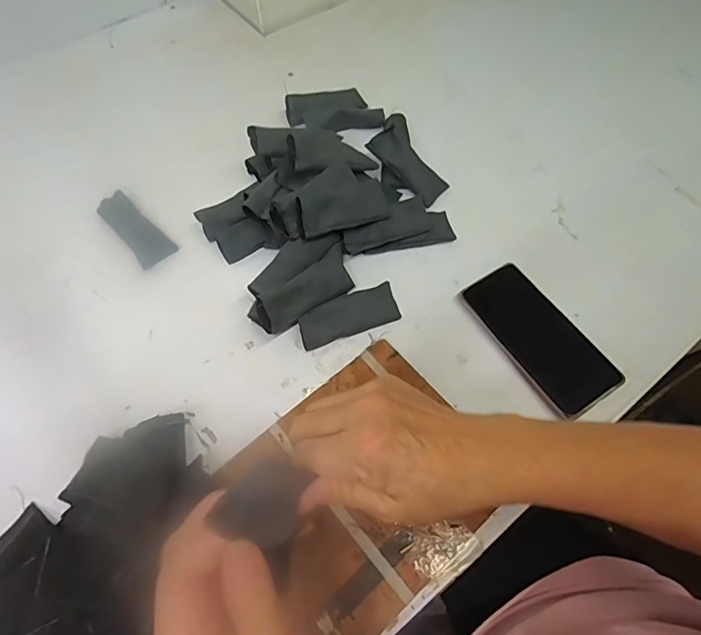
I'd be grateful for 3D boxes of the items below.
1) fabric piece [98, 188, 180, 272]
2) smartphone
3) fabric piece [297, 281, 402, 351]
[{"bbox_3d":[-0.239,-0.101,0.516,0.040,0.018,0.100,-38,68,-17],"label":"fabric piece"},{"bbox_3d":[0.185,0.018,0.458,0.076,0.010,0.161,-30,66,-14],"label":"smartphone"},{"bbox_3d":[-0.001,-0.003,0.467,0.102,0.015,0.043,-20,64,-10],"label":"fabric piece"}]

